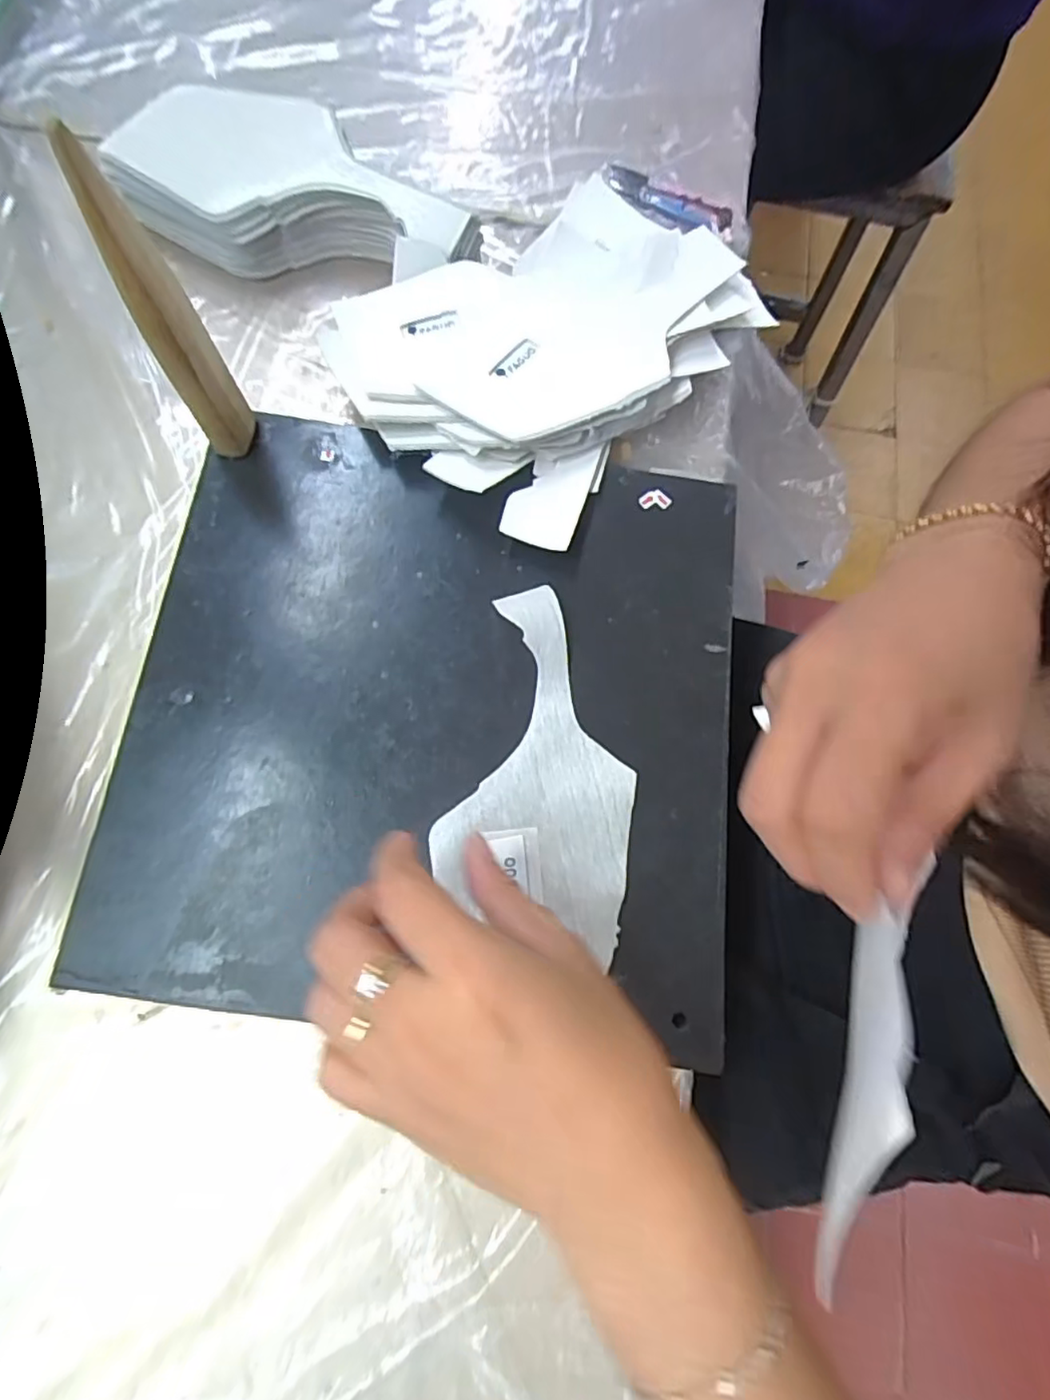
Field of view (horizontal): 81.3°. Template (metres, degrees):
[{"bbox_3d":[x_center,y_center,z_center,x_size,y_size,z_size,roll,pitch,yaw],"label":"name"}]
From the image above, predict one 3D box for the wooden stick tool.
[{"bbox_3d":[-0.155,-0.160,0.273,0.027,0.153,0.017,-34,79,-9],"label":"wooden stick tool"}]

